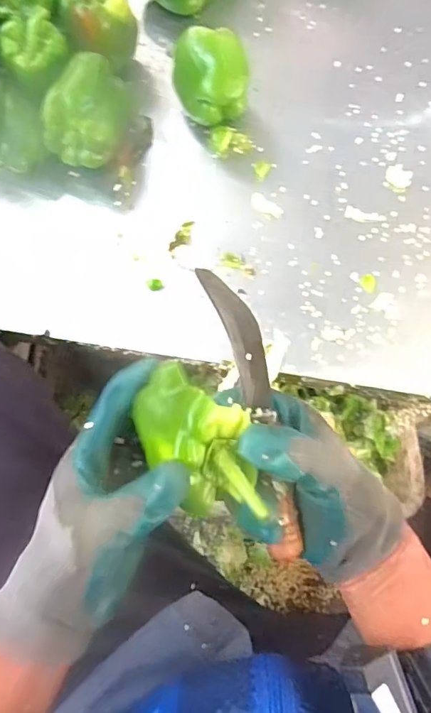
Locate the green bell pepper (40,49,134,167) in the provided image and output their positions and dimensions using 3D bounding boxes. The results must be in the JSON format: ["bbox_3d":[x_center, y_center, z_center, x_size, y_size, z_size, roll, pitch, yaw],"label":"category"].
[{"bbox_3d":[-0.150,-0.305,0.597,0.068,0.080,0.130,24,73,10],"label":"green bell pepper"}]

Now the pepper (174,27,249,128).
[{"bbox_3d":[-0.004,-0.348,0.611,0.091,0.082,0.089,-4,71,1],"label":"pepper"}]

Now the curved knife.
[{"bbox_3d":[0.030,0.040,0.346,0.031,0.015,0.210,-14,87,-3],"label":"curved knife"}]

